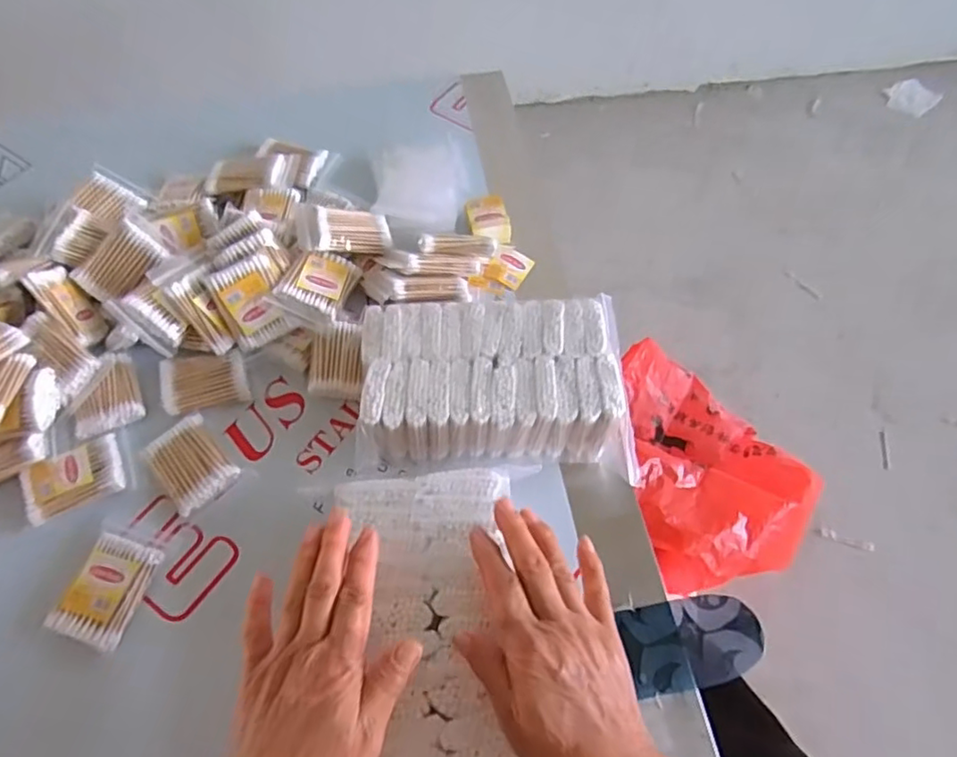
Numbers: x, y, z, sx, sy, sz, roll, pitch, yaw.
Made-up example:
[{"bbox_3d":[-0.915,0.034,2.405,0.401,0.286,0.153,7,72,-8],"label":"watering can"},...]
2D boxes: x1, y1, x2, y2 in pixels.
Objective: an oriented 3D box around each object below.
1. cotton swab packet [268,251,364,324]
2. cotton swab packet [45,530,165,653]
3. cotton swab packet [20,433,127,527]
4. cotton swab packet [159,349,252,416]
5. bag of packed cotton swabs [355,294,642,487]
[{"bbox_3d":[-0.150,-0.090,0.571,0.060,0.015,0.076,24,54,-8],"label":"cotton swab packet"},{"bbox_3d":[-0.280,0.159,0.460,0.054,0.018,0.074,15,61,8],"label":"cotton swab packet"},{"bbox_3d":[-0.333,0.082,0.502,0.074,0.012,0.051,-27,64,-15],"label":"cotton swab packet"},{"bbox_3d":[-0.247,0.001,0.551,0.073,0.018,0.052,-14,61,-8],"label":"cotton swab packet"},{"bbox_3d":[0.014,0.013,0.512,0.219,0.076,0.142,-1,60,-1],"label":"bag of packed cotton swabs"}]

